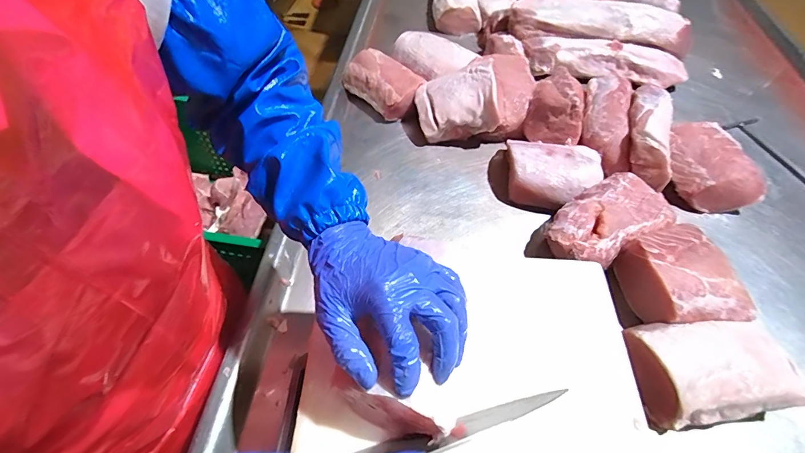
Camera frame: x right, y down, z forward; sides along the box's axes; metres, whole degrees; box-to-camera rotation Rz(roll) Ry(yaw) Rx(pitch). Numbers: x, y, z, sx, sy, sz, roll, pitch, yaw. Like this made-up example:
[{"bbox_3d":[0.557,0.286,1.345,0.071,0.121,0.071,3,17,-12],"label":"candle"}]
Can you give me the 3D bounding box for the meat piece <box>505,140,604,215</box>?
[{"bbox_3d":[0.241,-0.089,0.650,0.154,0.069,0.121,23,56,12],"label":"meat piece"}]

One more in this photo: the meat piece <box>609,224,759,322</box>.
[{"bbox_3d":[0.379,0.071,0.541,0.147,0.072,0.145,-7,55,-9],"label":"meat piece"}]

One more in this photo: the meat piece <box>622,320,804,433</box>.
[{"bbox_3d":[0.374,0.172,0.477,0.179,0.065,0.120,-6,55,-8],"label":"meat piece"}]

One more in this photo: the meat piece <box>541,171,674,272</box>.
[{"bbox_3d":[0.302,-0.007,0.585,0.192,0.065,0.107,-24,60,-20],"label":"meat piece"}]

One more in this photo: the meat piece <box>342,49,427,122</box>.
[{"bbox_3d":[-0.035,-0.284,0.775,0.163,0.068,0.108,39,61,22],"label":"meat piece"}]

